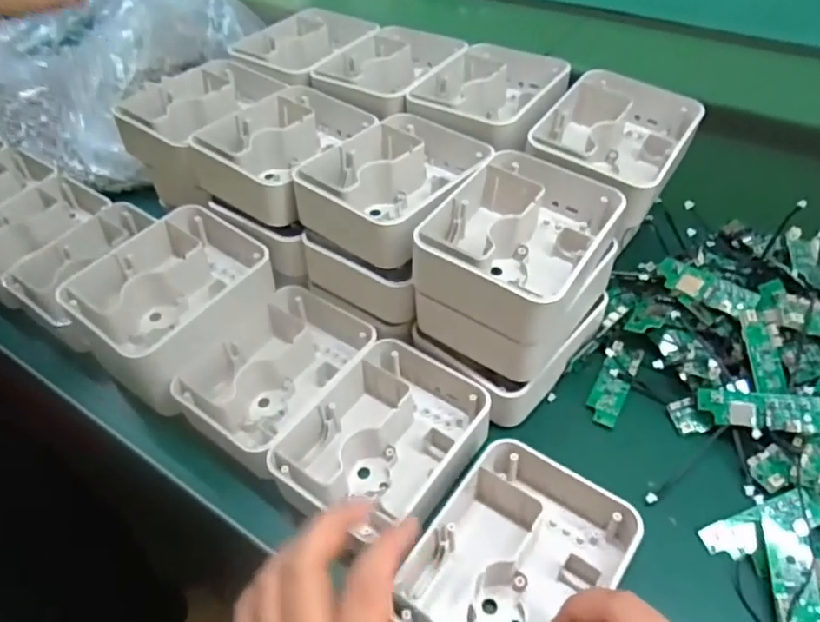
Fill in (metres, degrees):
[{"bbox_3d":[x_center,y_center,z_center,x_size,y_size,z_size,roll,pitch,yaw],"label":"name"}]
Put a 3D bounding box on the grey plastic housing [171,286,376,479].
[{"bbox_3d":[-0.100,0.047,0.451,0.106,0.038,0.134,24,54,25],"label":"grey plastic housing"}]

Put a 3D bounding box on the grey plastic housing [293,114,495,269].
[{"bbox_3d":[-0.012,-0.099,0.452,0.109,0.042,0.140,24,54,25],"label":"grey plastic housing"}]

